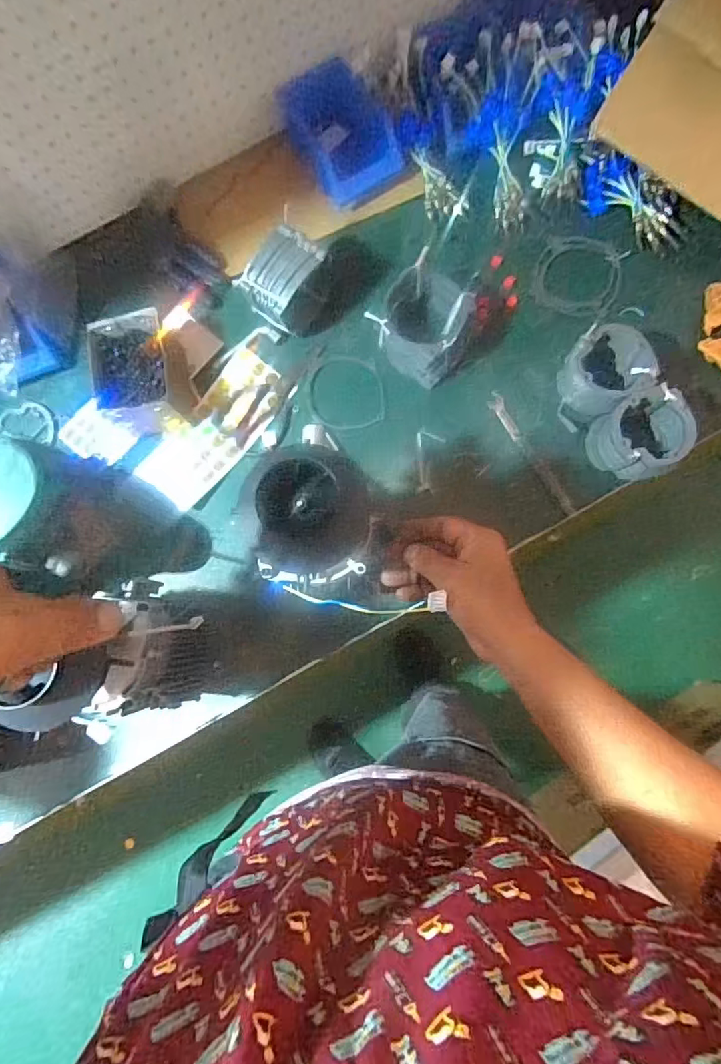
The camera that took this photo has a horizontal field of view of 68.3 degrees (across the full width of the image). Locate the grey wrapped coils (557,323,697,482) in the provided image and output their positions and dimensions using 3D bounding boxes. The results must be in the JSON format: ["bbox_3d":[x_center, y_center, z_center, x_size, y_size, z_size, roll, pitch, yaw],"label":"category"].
[{"bbox_3d":[0.346,-0.167,0.713,0.114,0.073,0.204,-25,78,-6],"label":"grey wrapped coils"}]

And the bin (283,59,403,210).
[{"bbox_3d":[-0.026,-0.592,0.786,0.122,0.068,0.178,-28,79,-7],"label":"bin"}]

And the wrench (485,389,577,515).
[{"bbox_3d":[0.239,-0.110,0.746,0.021,0.007,0.199,-29,79,-7],"label":"wrench"}]

